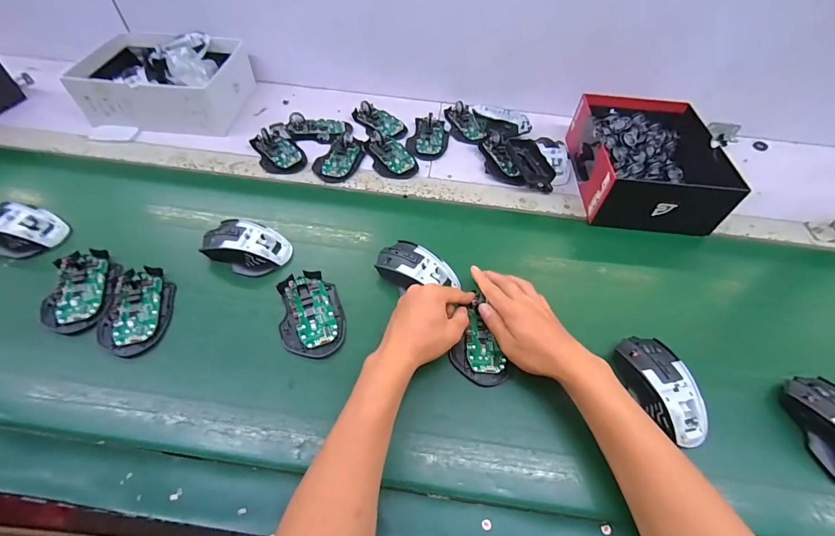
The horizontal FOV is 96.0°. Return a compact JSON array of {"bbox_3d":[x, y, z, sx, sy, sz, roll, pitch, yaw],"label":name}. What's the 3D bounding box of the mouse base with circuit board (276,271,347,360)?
[{"bbox_3d":[-0.130,0.054,0.456,0.073,0.017,0.114,-15,56,-15],"label":"mouse base with circuit board"}]

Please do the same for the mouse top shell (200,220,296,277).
[{"bbox_3d":[-0.231,-0.031,0.499,0.112,0.031,0.065,15,54,7],"label":"mouse top shell"}]

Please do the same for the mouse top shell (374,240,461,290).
[{"bbox_3d":[-0.002,0.000,0.492,0.108,0.036,0.063,31,58,18],"label":"mouse top shell"}]

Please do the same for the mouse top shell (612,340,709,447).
[{"bbox_3d":[0.265,0.126,0.403,0.062,0.029,0.114,-14,56,-14],"label":"mouse top shell"}]

